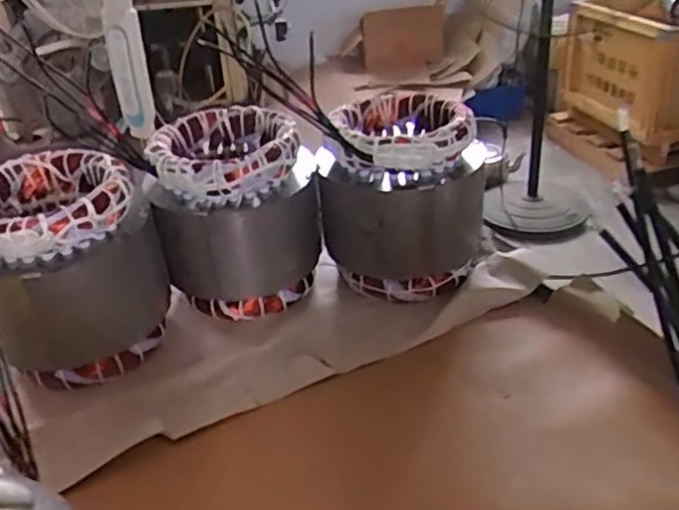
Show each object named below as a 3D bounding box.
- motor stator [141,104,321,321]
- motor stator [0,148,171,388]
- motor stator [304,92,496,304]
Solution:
[{"bbox_3d":[-0.092,-0.039,0.614,0.140,0.154,0.128,-8,32,-5],"label":"motor stator"},{"bbox_3d":[-0.225,0.011,0.558,0.145,0.155,0.129,-16,33,-18],"label":"motor stator"},{"bbox_3d":[0.055,-0.051,0.610,0.144,0.153,0.141,-3,32,3],"label":"motor stator"}]

